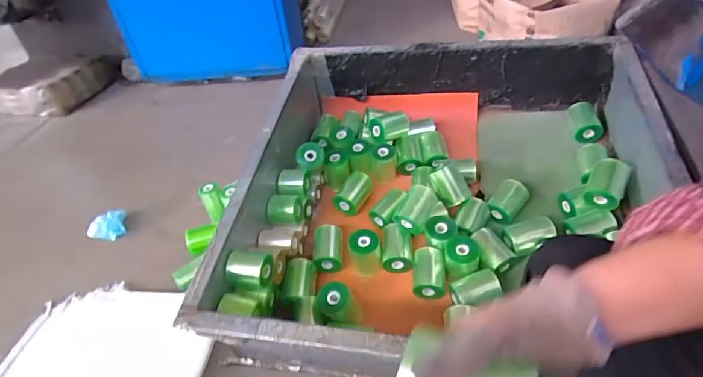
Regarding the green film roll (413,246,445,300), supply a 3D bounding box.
[{"bbox_3d":[0.155,0.171,0.868,0.061,0.061,0.095,0,40,10],"label":"green film roll"}]

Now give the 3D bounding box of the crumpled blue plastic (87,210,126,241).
[{"bbox_3d":[-0.631,0.097,1.132,0.102,0.047,0.065,-33,45,-26],"label":"crumpled blue plastic"}]

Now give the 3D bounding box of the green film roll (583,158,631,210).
[{"bbox_3d":[0.508,-0.009,0.864,0.065,0.072,0.095,19,48,27],"label":"green film roll"}]

